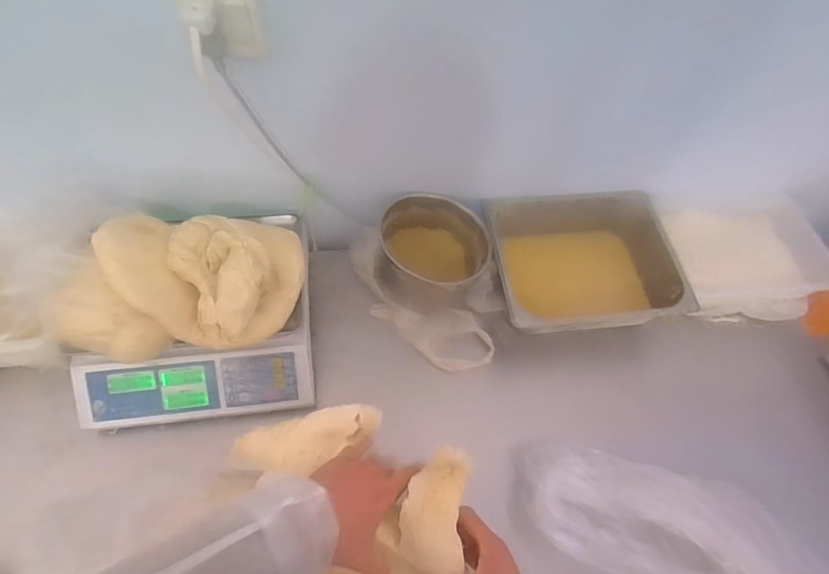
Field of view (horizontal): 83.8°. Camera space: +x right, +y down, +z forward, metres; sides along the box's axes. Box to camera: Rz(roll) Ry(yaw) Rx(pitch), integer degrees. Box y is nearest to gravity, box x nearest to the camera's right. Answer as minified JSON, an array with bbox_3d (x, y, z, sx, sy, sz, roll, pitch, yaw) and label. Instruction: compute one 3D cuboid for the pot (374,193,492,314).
[{"bbox_3d":[0.033,-0.055,0.818,0.185,0.116,0.180,2,58,-3],"label":"pot"}]

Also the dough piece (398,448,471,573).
[{"bbox_3d":[0.021,0.239,0.495,0.067,0.032,0.119,6,58,-1],"label":"dough piece"}]

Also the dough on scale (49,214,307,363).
[{"bbox_3d":[-0.332,-0.019,0.655,0.324,0.109,0.203,-2,59,-6],"label":"dough on scale"}]

